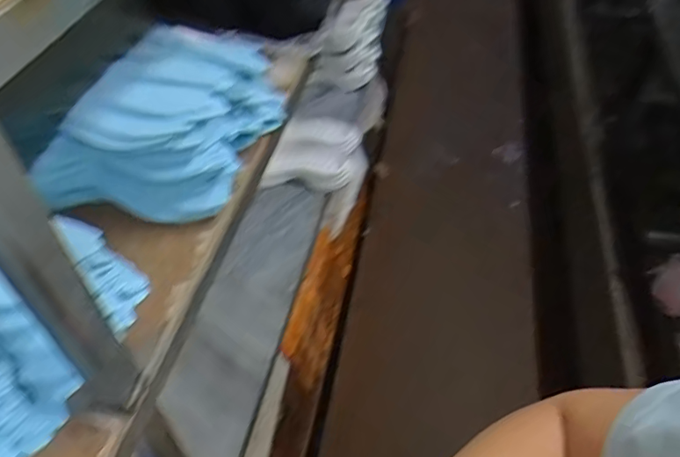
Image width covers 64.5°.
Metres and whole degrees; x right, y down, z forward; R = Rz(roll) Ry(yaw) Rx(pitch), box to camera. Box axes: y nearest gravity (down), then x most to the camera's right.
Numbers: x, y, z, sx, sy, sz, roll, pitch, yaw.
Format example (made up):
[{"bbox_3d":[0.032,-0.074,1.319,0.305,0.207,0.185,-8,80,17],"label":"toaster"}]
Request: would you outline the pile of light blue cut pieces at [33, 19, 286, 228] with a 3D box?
[{"bbox_3d":[-0.189,-0.129,0.603,0.181,0.124,0.252,10,48,9],"label":"pile of light blue cut pieces"}]

